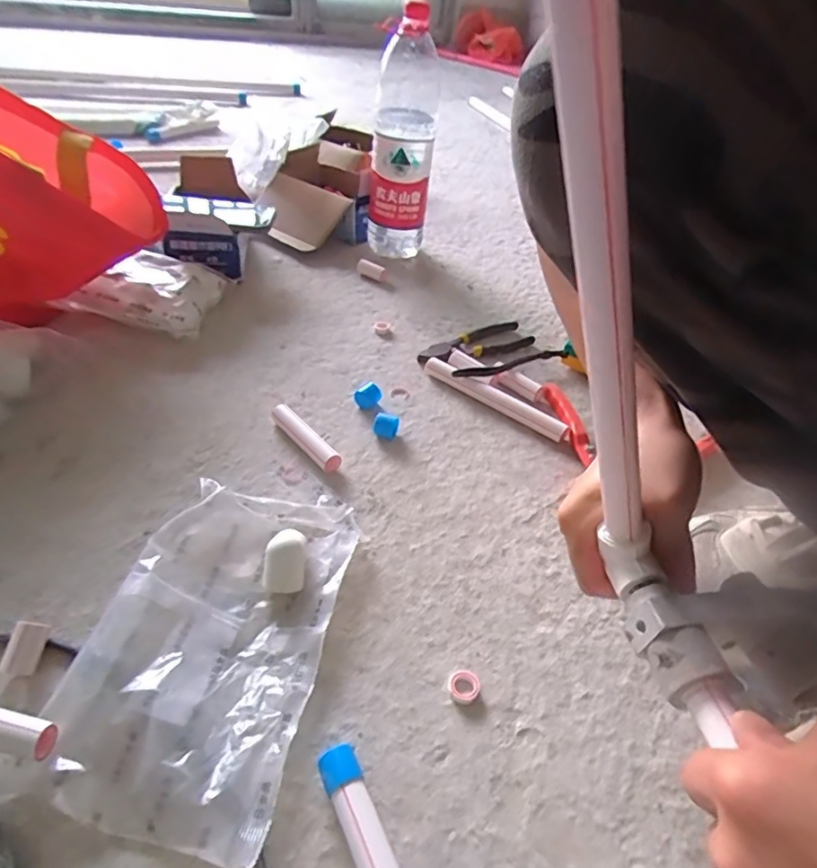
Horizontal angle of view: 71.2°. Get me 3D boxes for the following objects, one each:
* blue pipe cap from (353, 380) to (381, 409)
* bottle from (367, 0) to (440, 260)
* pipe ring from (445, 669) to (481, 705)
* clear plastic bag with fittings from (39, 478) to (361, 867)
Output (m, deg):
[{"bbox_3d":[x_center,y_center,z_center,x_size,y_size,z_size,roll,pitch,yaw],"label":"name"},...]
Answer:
[{"bbox_3d":[-0.044,-0.041,0.611,0.022,0.019,0.024,34,48,28],"label":"blue pipe cap"},{"bbox_3d":[-0.010,-0.406,0.810,0.085,0.311,0.103,4,42,-3],"label":"bottle"},{"bbox_3d":[0.038,0.173,0.392,0.022,0.004,0.023,3,42,-3],"label":"pipe ring"},{"bbox_3d":[-0.134,0.131,0.402,0.153,0.031,0.255,10,42,5],"label":"clear plastic bag with fittings"}]

